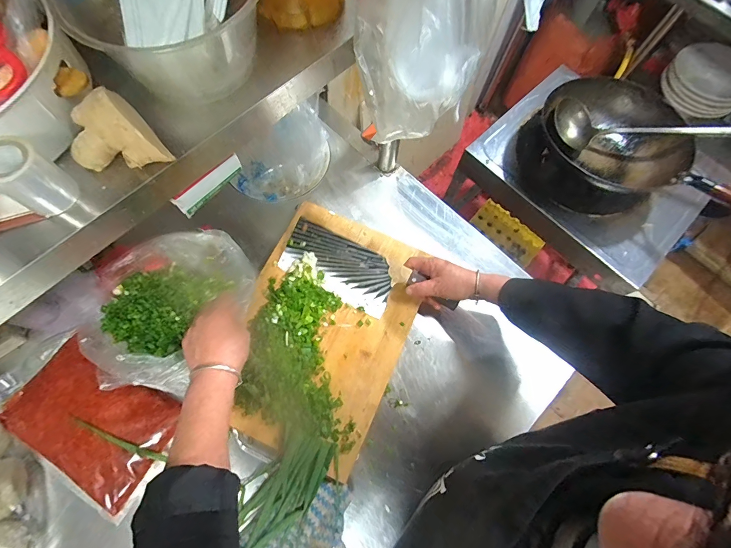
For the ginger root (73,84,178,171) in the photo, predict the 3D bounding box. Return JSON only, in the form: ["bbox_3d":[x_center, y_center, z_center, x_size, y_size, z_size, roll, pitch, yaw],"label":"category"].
[{"bbox_3d":[-0.214,-0.114,0.301,0.062,0.036,0.064,-39,77,-14],"label":"ginger root"}]

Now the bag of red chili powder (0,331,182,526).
[{"bbox_3d":[-0.438,0.211,0.559,0.293,0.035,0.173,34,73,9],"label":"bag of red chili powder"}]

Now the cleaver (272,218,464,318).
[{"bbox_3d":[-0.001,0.009,0.617,0.295,0.023,0.099,26,95,6],"label":"cleaver"}]

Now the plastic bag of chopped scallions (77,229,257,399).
[{"bbox_3d":[-0.300,0.035,0.560,0.210,0.096,0.239,39,74,10],"label":"plastic bag of chopped scallions"}]

